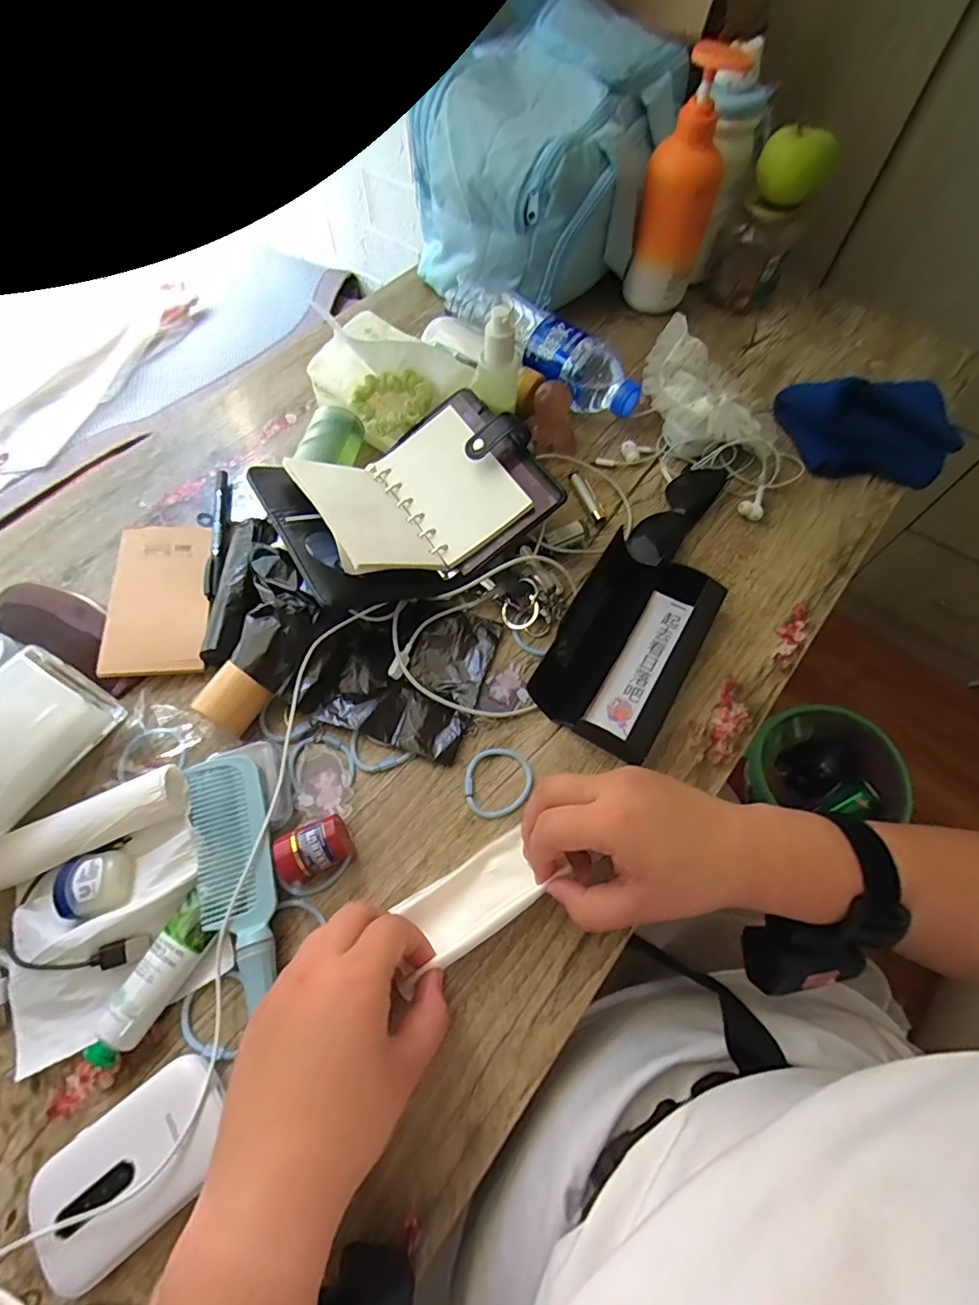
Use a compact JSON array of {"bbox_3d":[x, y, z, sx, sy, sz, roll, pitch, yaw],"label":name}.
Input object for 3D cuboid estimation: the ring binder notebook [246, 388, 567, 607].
[{"bbox_3d":[-0.062,-0.120,0.439,0.208,0.075,0.140,-30,67,-15],"label":"ring binder notebook"}]

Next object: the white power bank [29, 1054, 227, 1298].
[{"bbox_3d":[-0.180,0.263,0.276,0.093,0.020,0.059,-34,68,-17],"label":"white power bank"}]

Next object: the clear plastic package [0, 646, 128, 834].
[{"bbox_3d":[-0.304,0.057,0.344,0.062,0.066,0.105,32,67,14],"label":"clear plastic package"}]

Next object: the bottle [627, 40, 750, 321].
[{"bbox_3d":[0.193,-0.460,0.540,0.071,0.200,0.066,14,64,6],"label":"bottle"}]

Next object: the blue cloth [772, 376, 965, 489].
[{"bbox_3d":[0.359,-0.216,0.496,0.158,0.069,0.090,9,63,4],"label":"blue cloth"}]

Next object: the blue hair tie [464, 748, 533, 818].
[{"bbox_3d":[0.005,0.091,0.375,0.044,0.006,0.049,30,67,14],"label":"blue hair tie"}]

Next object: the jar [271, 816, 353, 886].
[{"bbox_3d":[-0.112,0.126,0.341,0.044,0.029,0.029,-20,65,-11],"label":"jar"}]

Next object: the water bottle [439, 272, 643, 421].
[{"bbox_3d":[0.056,-0.307,0.542,0.070,0.061,0.224,-41,70,-19],"label":"water bottle"}]

